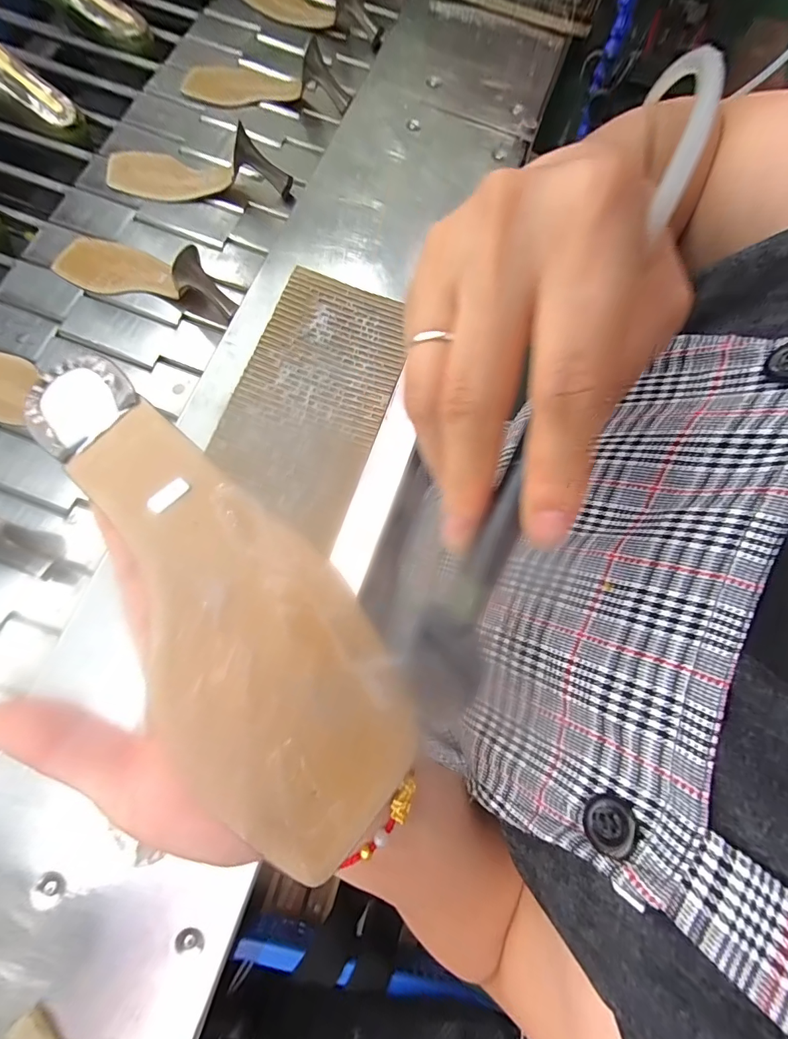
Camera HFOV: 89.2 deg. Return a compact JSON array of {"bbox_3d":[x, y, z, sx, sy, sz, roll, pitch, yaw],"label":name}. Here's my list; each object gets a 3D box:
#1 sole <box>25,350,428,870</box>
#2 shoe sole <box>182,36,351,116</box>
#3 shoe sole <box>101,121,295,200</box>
[{"bbox_3d":[-0.072,0.014,0.158,0.068,0.024,0.217,-32,81,-19],"label":"sole"},{"bbox_3d":[-0.180,-0.631,0.566,0.246,0.060,0.059,5,78,-4],"label":"shoe sole"},{"bbox_3d":[-0.265,-0.462,0.522,0.244,0.059,0.067,8,78,-4],"label":"shoe sole"}]

